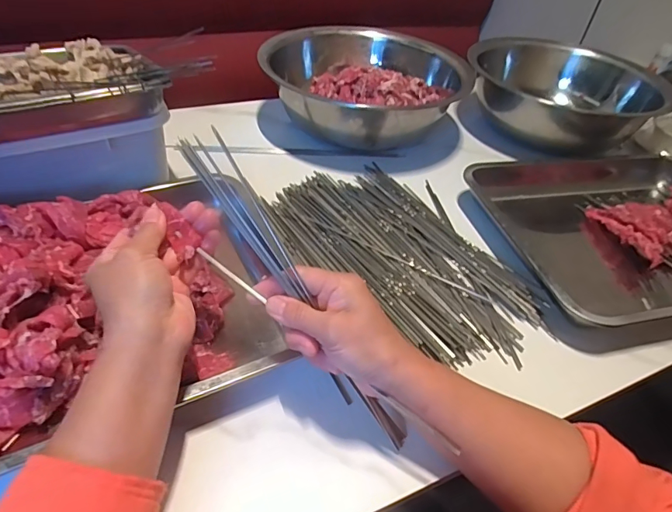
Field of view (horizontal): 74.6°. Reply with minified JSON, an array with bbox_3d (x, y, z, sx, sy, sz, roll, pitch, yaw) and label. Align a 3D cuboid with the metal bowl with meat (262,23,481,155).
[{"bbox_3d":[0.051,-0.294,0.775,0.332,0.120,0.281,14,43,7],"label":"metal bowl with meat"}]

